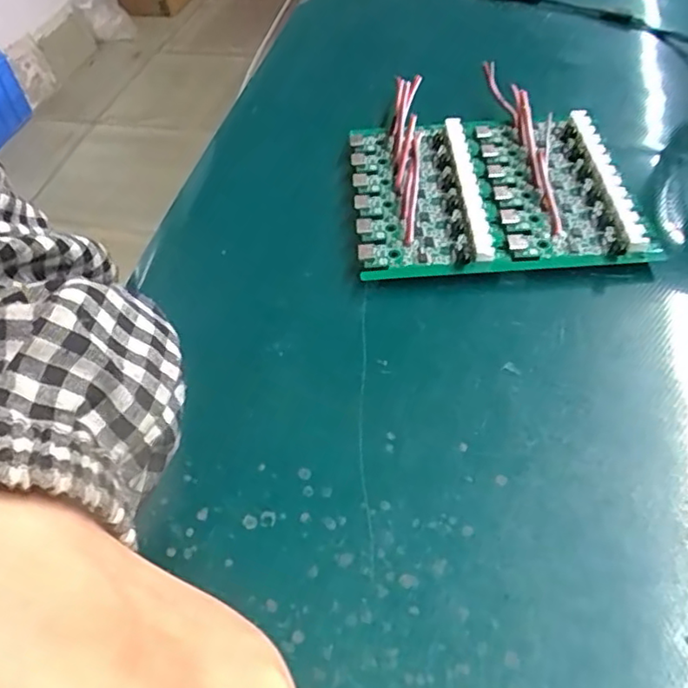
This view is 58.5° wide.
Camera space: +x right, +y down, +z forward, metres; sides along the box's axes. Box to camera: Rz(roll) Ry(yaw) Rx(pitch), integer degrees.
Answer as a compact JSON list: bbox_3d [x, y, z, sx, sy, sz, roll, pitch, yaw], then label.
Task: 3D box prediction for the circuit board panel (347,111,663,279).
[{"bbox_3d":[0.064,-0.071,0.283,0.117,0.022,0.096,-4,51,3],"label":"circuit board panel"}]

